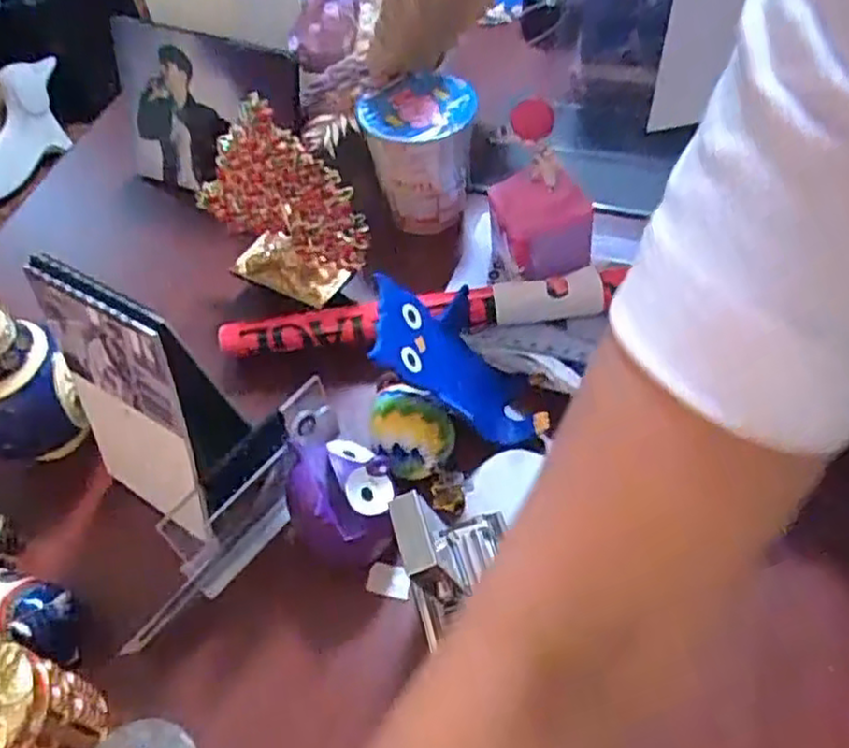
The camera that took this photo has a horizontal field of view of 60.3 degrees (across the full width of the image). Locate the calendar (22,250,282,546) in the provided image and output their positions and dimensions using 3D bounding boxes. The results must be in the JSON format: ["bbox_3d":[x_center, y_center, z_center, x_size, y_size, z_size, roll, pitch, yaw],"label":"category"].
[{"bbox_3d":[-0.162,0.019,0.448,0.122,0.183,0.078,33,63,25],"label":"calendar"}]

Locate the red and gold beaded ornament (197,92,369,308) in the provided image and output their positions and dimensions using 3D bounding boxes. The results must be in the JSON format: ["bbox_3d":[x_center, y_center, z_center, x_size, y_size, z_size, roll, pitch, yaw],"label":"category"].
[{"bbox_3d":[-0.115,-0.127,0.557,0.148,0.142,0.049,28,61,22],"label":"red and gold beaded ornament"}]

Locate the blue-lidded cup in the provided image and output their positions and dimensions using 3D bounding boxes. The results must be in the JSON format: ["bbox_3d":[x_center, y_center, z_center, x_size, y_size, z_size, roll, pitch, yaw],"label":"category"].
[{"bbox_3d":[-0.004,-0.198,0.645,0.092,0.107,0.105,-10,54,-3],"label":"blue-lidded cup"}]

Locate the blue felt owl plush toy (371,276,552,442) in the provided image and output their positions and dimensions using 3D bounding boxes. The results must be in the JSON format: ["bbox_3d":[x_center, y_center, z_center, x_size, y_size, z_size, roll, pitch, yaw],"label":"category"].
[{"bbox_3d":[0.027,-0.011,0.500,0.032,0.155,0.080,-24,45,36],"label":"blue felt owl plush toy"}]

